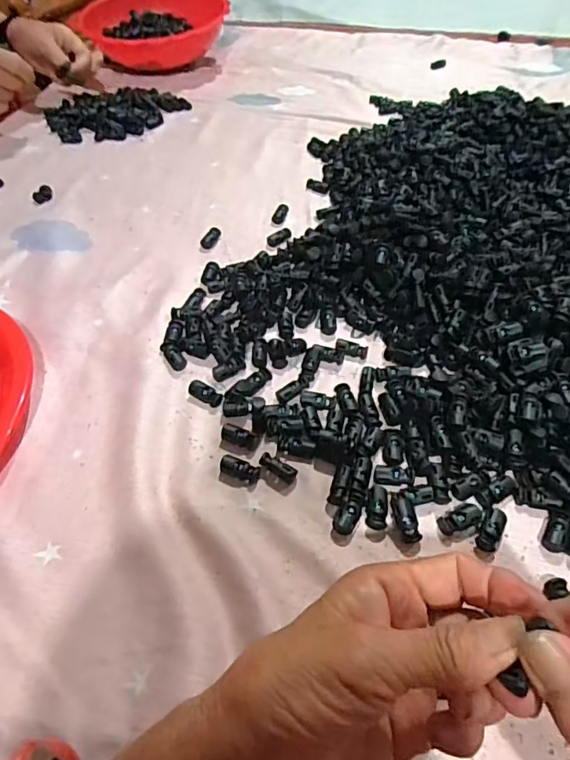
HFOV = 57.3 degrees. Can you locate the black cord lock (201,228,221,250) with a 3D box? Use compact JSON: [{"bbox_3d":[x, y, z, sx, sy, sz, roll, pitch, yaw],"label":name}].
[{"bbox_3d":[-0.078,-0.151,0.555,0.013,0.009,0.032,23,53,18],"label":"black cord lock"}]

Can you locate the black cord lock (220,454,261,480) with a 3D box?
[{"bbox_3d":[-0.032,0.062,0.362,0.028,0.008,0.013,17,52,14],"label":"black cord lock"}]

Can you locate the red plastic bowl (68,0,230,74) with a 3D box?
[{"bbox_3d":[-0.209,-0.593,0.874,0.241,0.085,0.141,-25,54,-20],"label":"red plastic bowl"}]

